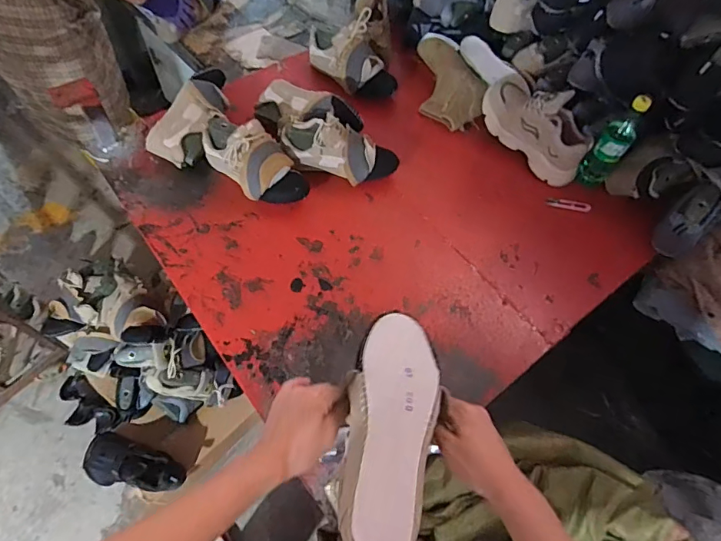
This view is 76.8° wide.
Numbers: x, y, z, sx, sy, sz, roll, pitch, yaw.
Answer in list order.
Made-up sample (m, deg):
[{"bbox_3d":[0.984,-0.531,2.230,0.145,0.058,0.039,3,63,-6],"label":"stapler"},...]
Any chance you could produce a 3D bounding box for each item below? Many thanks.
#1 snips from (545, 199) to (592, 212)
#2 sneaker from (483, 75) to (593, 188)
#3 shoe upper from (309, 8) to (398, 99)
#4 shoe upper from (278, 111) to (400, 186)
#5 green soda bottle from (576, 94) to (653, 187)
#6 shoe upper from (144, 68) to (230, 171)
[{"bbox_3d":[0.472,-0.150,1.033,0.092,0.010,0.026,12,61,18],"label":"snips"},{"bbox_3d":[0.403,-0.337,1.060,0.280,0.150,0.106,41,67,17],"label":"sneaker"},{"bbox_3d":[-0.020,-0.545,1.133,0.240,0.145,0.109,40,66,17],"label":"shoe upper"},{"bbox_3d":[-0.045,-0.277,1.004,0.274,0.114,0.108,16,61,-10],"label":"shoe upper"},{"bbox_3d":[0.546,-0.275,0.978,0.065,0.218,0.068,40,66,17],"label":"green soda bottle"},{"bbox_3d":[-0.372,-0.362,1.058,0.116,0.102,0.276,22,62,8],"label":"shoe upper"}]

